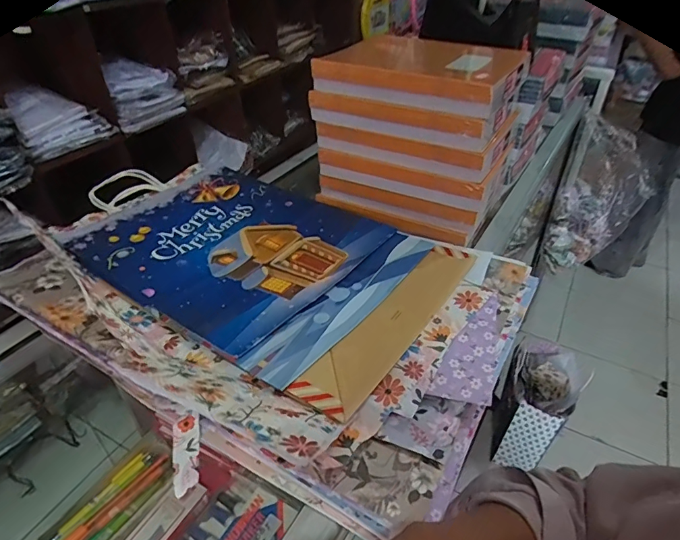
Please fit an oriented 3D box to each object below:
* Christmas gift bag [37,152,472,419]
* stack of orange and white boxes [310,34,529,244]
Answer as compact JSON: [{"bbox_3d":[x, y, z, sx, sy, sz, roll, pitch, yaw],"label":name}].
[{"bbox_3d":[-0.121,-0.033,0.548,0.496,0.020,0.264,25,43,28],"label":"Christmas gift bag"},{"bbox_3d":[0.112,-0.185,0.602,0.214,0.185,0.223,18,40,21],"label":"stack of orange and white boxes"}]

